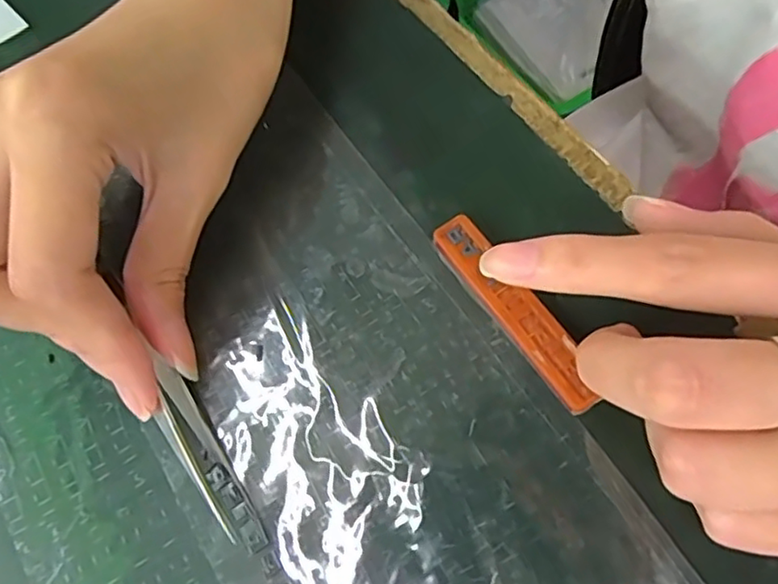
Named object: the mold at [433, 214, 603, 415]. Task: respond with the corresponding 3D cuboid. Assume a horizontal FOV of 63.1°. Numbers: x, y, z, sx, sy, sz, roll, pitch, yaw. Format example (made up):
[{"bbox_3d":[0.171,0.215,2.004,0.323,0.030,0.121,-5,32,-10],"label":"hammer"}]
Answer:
[{"bbox_3d":[0.036,0.005,0.181,0.013,0.006,0.066,-31,67,-11],"label":"mold"}]

